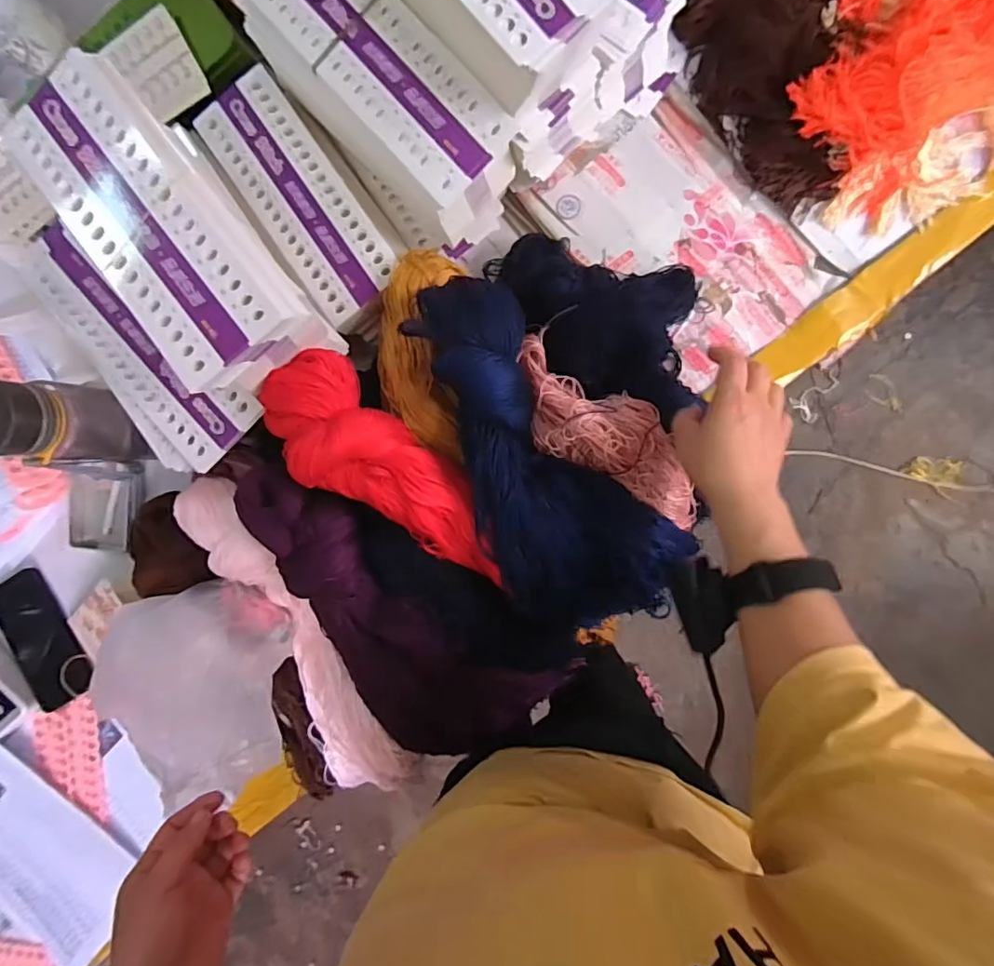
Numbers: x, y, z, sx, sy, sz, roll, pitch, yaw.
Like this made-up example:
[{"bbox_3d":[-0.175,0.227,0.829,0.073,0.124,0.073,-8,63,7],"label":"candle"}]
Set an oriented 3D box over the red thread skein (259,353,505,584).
[{"bbox_3d":[-0.095,-0.006,0.452,0.239,0.061,0.081,45,98,3],"label":"red thread skein"}]

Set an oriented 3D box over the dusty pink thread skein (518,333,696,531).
[{"bbox_3d":[0.105,-0.037,0.485,0.223,0.042,0.082,36,97,-11],"label":"dusty pink thread skein"}]

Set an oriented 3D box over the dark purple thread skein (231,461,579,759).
[{"bbox_3d":[-0.098,0.134,0.512,0.144,0.057,0.374,-41,104,8],"label":"dark purple thread skein"}]

